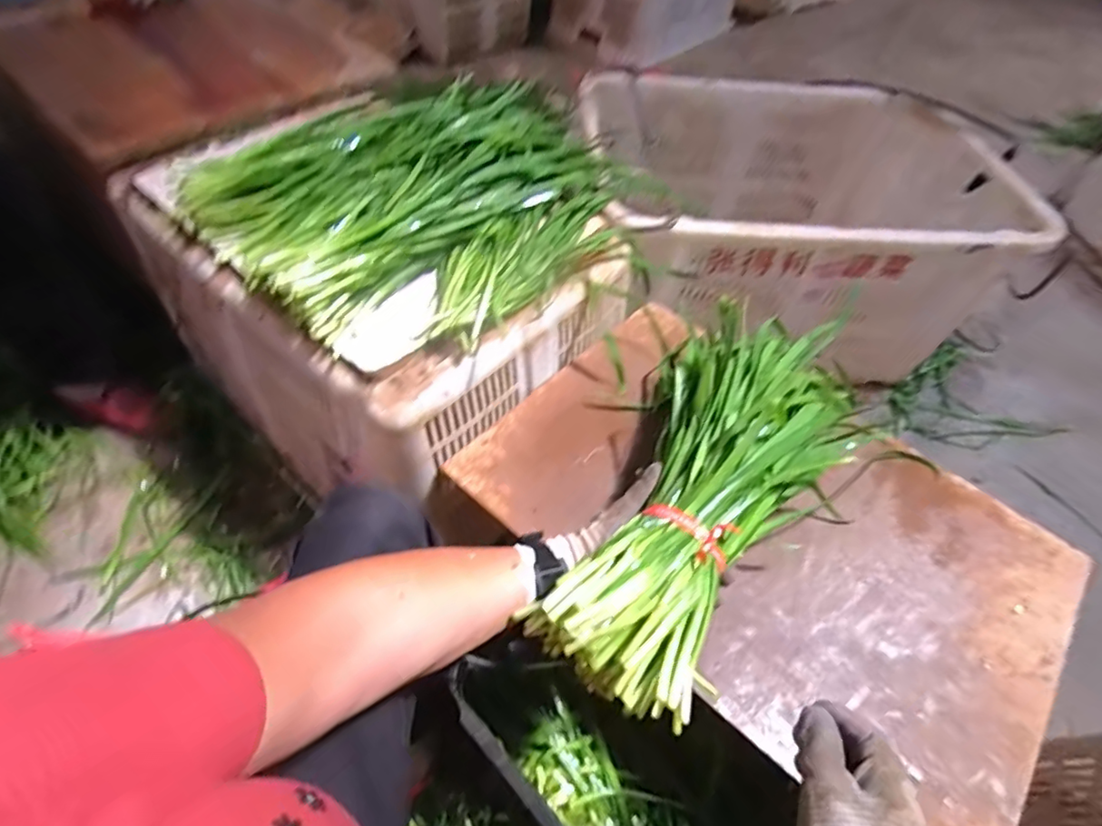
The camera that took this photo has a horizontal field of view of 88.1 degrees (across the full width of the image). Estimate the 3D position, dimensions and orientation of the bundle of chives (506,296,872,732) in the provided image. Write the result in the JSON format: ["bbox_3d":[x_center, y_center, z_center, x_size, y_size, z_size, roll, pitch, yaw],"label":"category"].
[{"bbox_3d":[0.163,0.032,0.503,0.173,0.106,0.455,30,55,17],"label":"bundle of chives"}]

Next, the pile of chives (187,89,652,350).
[{"bbox_3d":[-0.136,-0.278,0.689,0.398,0.083,0.481,36,58,21],"label":"pile of chives"}]

